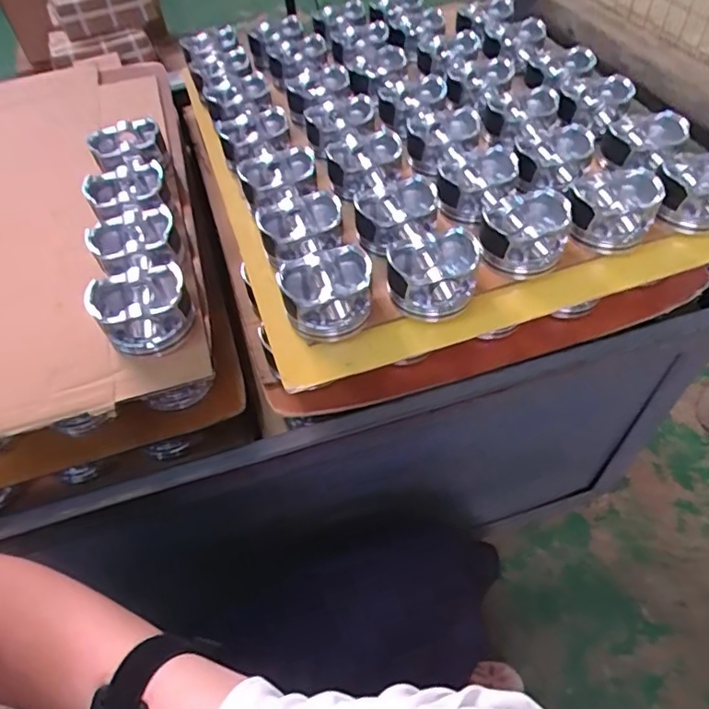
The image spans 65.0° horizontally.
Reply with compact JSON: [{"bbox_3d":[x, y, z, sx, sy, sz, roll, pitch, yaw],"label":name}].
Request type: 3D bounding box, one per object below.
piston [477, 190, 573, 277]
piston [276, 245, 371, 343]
[{"bbox_3d":[0.169,-0.124,0.557,0.081,0.058,0.081,12,54,13],"label":"piston"},{"bbox_3d":[-0.025,-0.057,0.519,0.083,0.048,0.069,-16,52,-8],"label":"piston"}]

